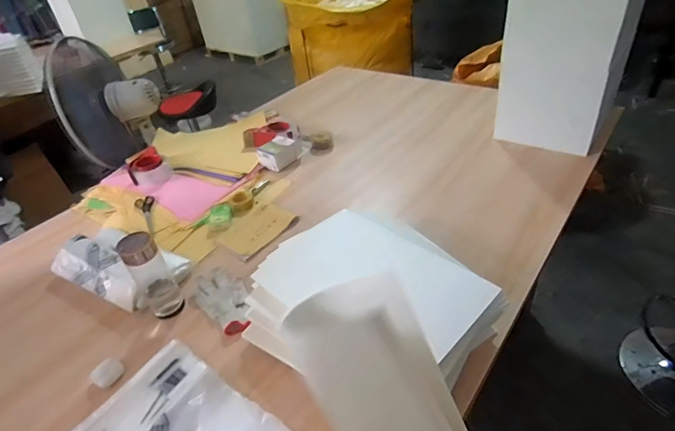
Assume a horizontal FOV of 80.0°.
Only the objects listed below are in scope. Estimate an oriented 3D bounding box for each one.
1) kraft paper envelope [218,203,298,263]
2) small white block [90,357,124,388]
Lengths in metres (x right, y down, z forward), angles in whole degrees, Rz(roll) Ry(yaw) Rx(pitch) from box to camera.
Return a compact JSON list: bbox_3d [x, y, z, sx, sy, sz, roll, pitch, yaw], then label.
[{"bbox_3d":[-0.201,0.035,1.023,0.117,0.019,0.188,34,55,30],"label":"kraft paper envelope"},{"bbox_3d":[-0.425,0.290,0.744,0.036,0.031,0.048,19,46,30],"label":"small white block"}]

